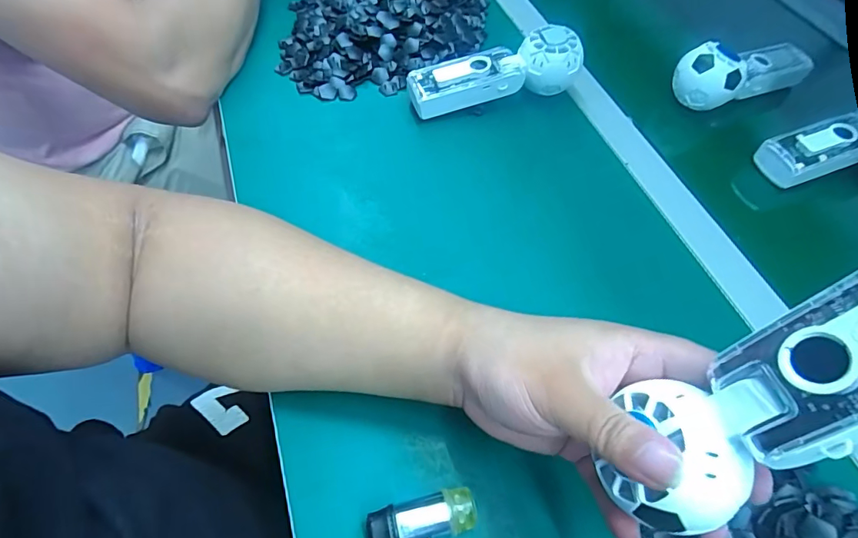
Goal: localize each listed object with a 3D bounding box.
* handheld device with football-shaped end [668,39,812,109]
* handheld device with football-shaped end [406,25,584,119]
[{"bbox_3d":[0.344,-0.215,0.491,0.184,0.052,0.052,-19,60,-15],"label":"handheld device with football-shaped end"},{"bbox_3d":[0.063,-0.197,0.462,0.169,0.054,0.052,-11,58,-11],"label":"handheld device with football-shaped end"}]

